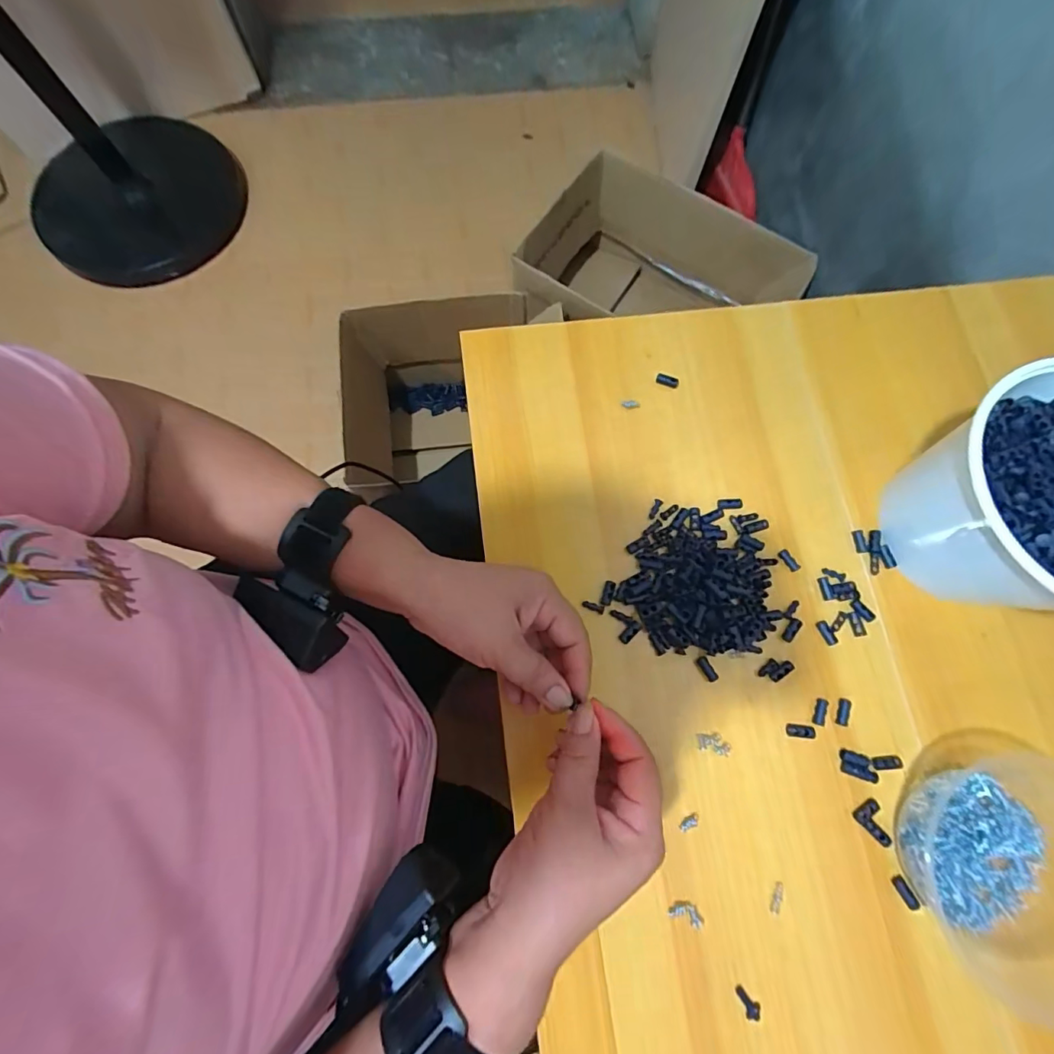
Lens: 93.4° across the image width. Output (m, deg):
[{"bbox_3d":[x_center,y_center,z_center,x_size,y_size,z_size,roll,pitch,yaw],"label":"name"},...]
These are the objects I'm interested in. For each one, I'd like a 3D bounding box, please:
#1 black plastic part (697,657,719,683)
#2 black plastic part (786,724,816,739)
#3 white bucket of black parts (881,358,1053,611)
[{"bbox_3d":[0.134,0.106,0.368,0.008,0.004,0.019,-31,78,-10],"label":"black plastic part"},{"bbox_3d":[0.198,0.147,0.357,0.021,0.004,0.009,8,75,0],"label":"black plastic part"},{"bbox_3d":[0.351,-0.013,0.351,0.155,0.114,0.158,1,75,-2],"label":"white bucket of black parts"}]

